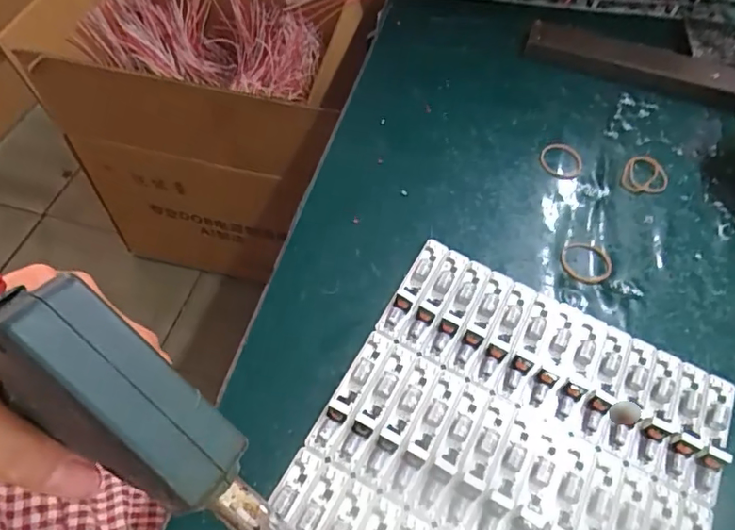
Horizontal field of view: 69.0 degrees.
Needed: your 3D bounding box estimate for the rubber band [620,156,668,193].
[{"bbox_3d":[0.202,-0.064,0.388,0.031,0.005,0.038,29,60,15],"label":"rubber band"}]

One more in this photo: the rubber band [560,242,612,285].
[{"bbox_3d":[0.140,-0.001,0.341,0.032,0.004,0.031,4,57,0],"label":"rubber band"}]

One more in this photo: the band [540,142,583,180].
[{"bbox_3d":[0.141,-0.076,0.387,0.030,0.004,0.034,24,59,13],"label":"band"}]

